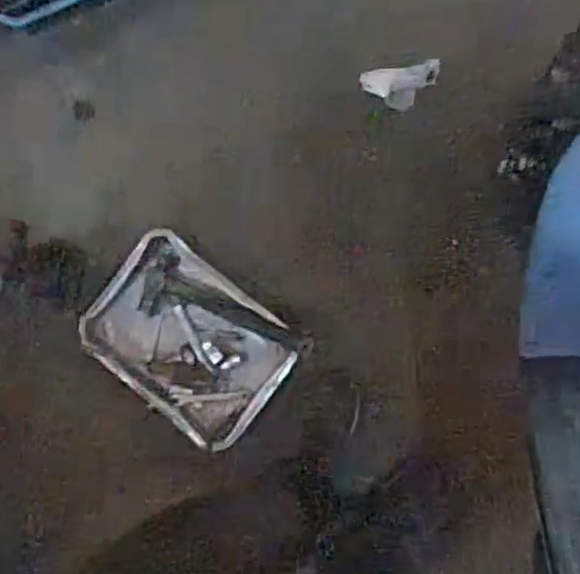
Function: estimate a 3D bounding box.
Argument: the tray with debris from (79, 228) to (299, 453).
[{"bbox_3d":[-0.185,0.096,1.256,0.359,0.070,0.259,39,93,9],"label":"tray with debris"}]

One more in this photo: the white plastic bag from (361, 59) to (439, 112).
[{"bbox_3d":[0.199,-0.358,1.227,0.136,0.016,0.076,-5,102,18],"label":"white plastic bag"}]

